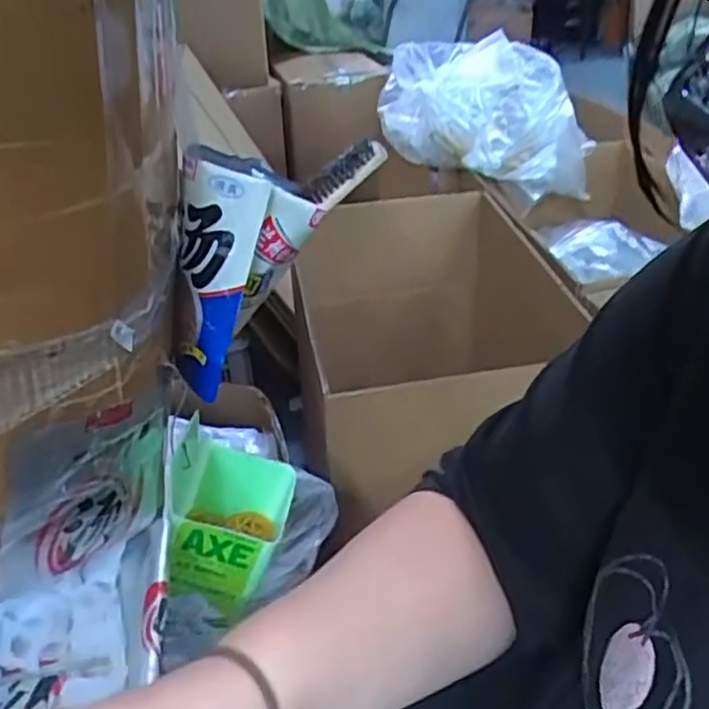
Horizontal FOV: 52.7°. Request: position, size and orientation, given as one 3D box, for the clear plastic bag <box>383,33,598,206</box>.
[{"bbox_3d":[0.270,-0.501,1.504,0.272,0.260,0.404,-25,41,-30],"label":"clear plastic bag"}]

